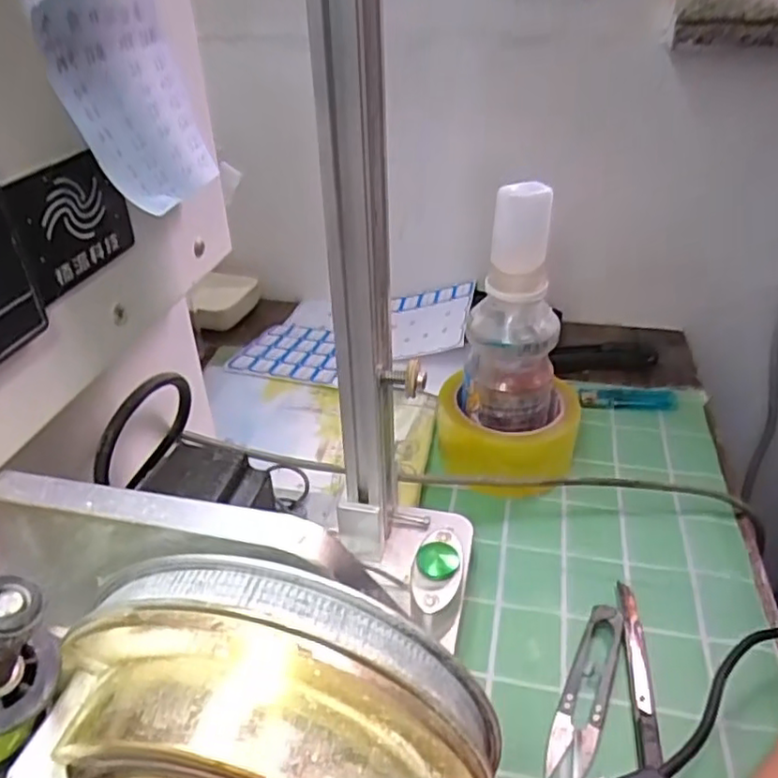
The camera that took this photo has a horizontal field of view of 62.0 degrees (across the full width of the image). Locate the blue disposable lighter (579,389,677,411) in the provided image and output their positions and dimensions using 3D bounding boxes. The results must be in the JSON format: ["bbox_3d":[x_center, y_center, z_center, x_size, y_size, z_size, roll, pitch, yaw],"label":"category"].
[{"bbox_3d":[0.204,0.008,0.555,0.079,0.008,0.023,3,34,7],"label":"blue disposable lighter"}]

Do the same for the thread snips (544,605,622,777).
[{"bbox_3d":[0.104,0.155,0.337,0.022,0.011,0.097,14,37,22],"label":"thread snips"}]

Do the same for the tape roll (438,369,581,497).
[{"bbox_3d":[0.088,0.035,0.489,0.100,0.051,0.100,-1,34,1],"label":"tape roll"}]

